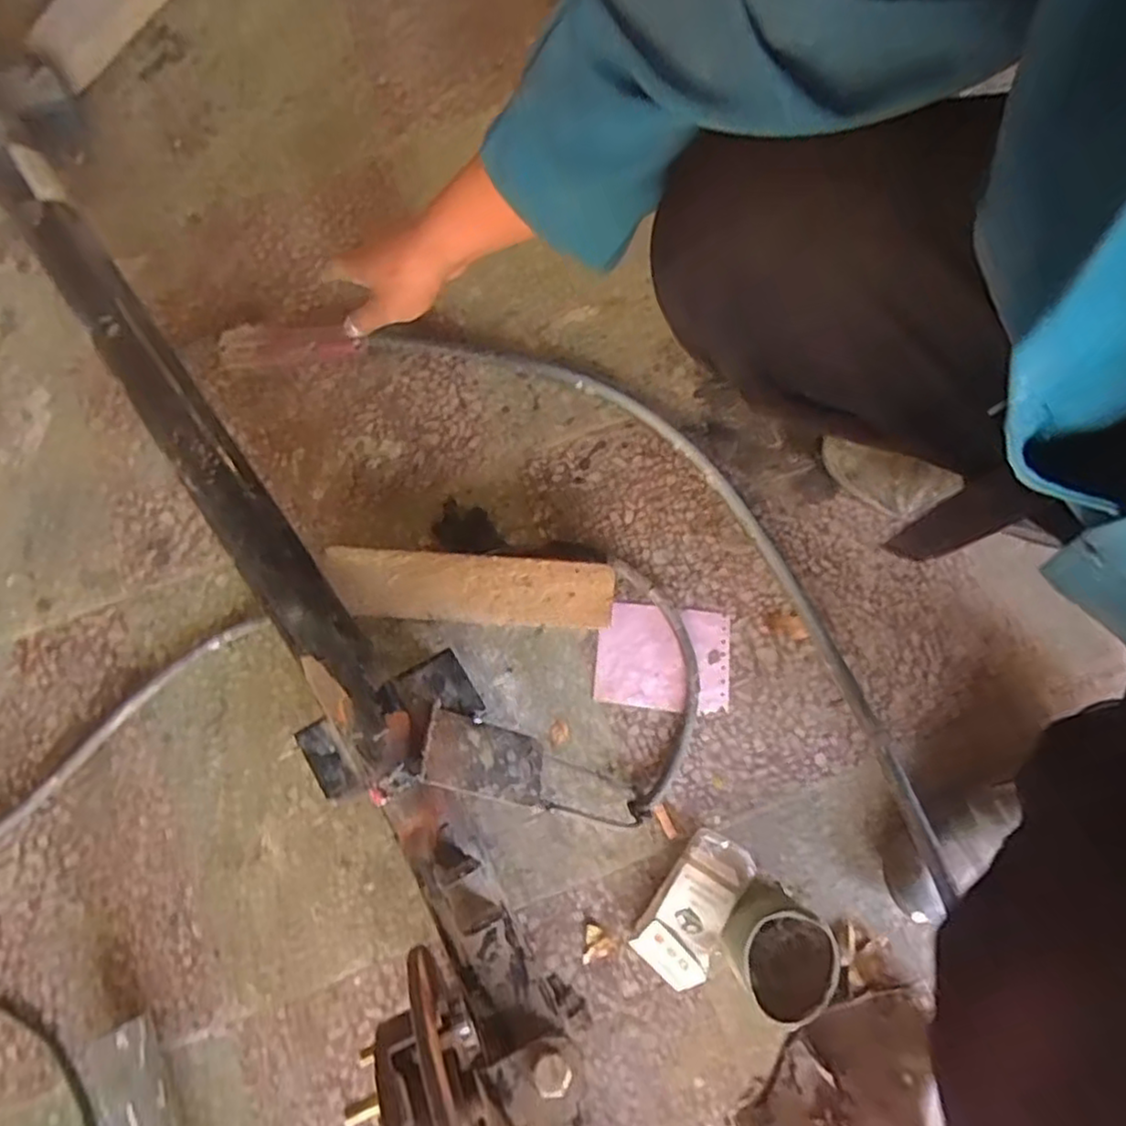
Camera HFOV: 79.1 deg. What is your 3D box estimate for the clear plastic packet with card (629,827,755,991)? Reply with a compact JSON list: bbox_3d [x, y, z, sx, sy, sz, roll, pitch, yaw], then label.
[{"bbox_3d":[0.117,0.303,0.604,0.065,0.020,0.126,32,81,7],"label":"clear plastic packet with card"}]

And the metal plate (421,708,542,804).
[{"bbox_3d":[-0.063,0.158,0.559,0.099,0.005,0.061,20,43,-18],"label":"metal plate"}]

